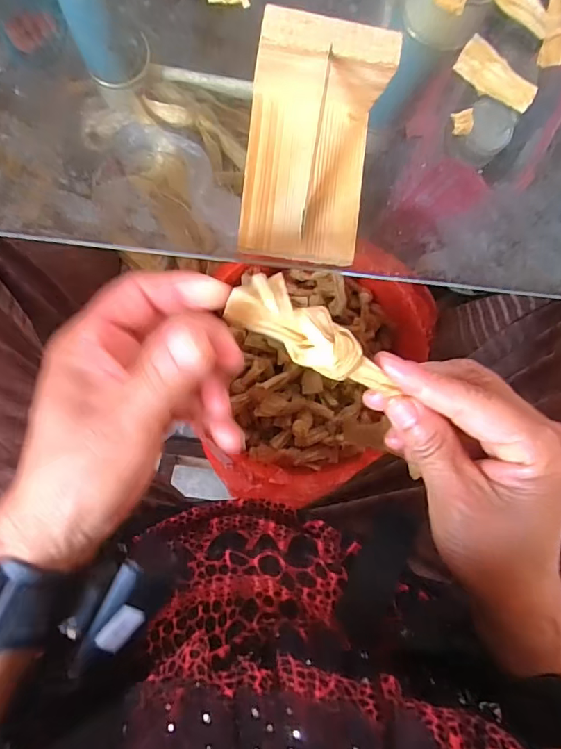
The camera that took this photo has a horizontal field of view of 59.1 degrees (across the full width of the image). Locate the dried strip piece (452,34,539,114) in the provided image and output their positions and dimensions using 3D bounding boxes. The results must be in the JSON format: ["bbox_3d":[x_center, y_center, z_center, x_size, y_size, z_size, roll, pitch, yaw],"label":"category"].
[{"bbox_3d":[0.143,-0.197,0.330,0.055,0.004,0.022,37,124,-6],"label":"dried strip piece"}]

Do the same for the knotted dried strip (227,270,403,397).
[{"bbox_3d":[0.016,-0.015,0.214,0.079,0.020,0.025,32,87,-4],"label":"knotted dried strip"}]

